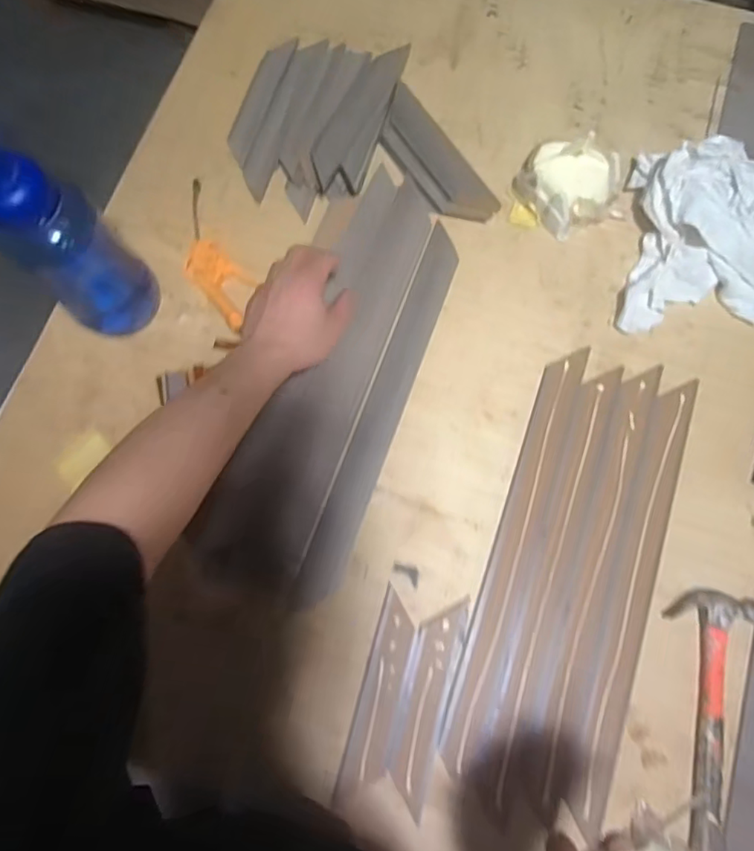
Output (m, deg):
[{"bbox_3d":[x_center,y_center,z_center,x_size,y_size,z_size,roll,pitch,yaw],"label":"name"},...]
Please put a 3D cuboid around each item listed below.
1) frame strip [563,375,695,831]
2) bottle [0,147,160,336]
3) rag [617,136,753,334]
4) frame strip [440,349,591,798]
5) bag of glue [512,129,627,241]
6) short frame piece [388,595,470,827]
[{"bbox_3d":[0.288,0.183,0.622,0.052,0.006,0.494,18,76,4],"label":"frame strip"},{"bbox_3d":[-0.336,-0.196,0.587,0.100,0.257,0.099,37,78,8],"label":"bottle"},{"bbox_3d":[0.424,-0.234,0.696,0.196,0.075,0.250,10,76,2],"label":"rag"},{"bbox_3d":[0.160,0.141,0.632,0.046,0.007,0.489,18,76,4],"label":"frame strip"},{"bbox_3d":[0.257,-0.316,0.719,0.147,0.076,0.116,18,76,4],"label":"bag of glue"},{"bbox_3d":[0.055,0.296,0.592,0.048,0.004,0.212,14,76,3],"label":"short frame piece"}]

